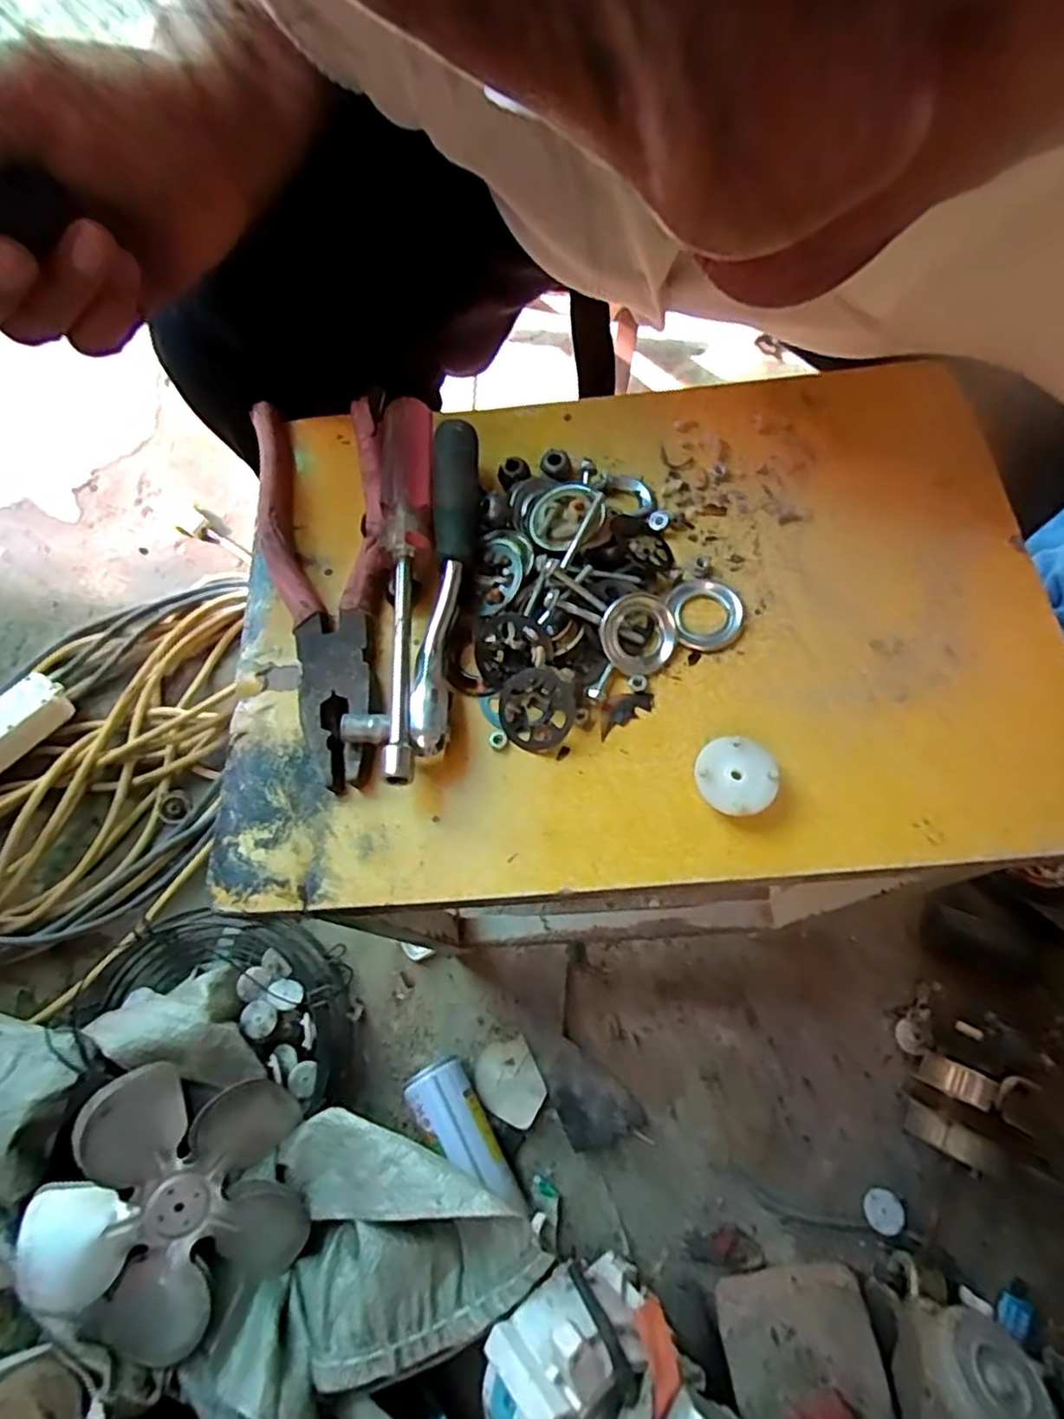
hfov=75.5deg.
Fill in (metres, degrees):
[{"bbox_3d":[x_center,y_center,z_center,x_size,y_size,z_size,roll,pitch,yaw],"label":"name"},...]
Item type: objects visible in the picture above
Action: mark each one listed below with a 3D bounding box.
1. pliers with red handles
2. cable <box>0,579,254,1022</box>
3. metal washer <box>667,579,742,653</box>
[{"bbox_3d":[-0.087,-0.060,0.298,0.054,0.013,0.188,-12,69,-2],"label":"pliers with red handles"},{"bbox_3d":[-0.467,0.066,0.736,0.320,0.064,0.497,17,70,9],"label":"cable"},{"bbox_3d":[0.072,-0.040,0.287,0.028,0.007,0.033,-12,69,-2],"label":"metal washer"}]

